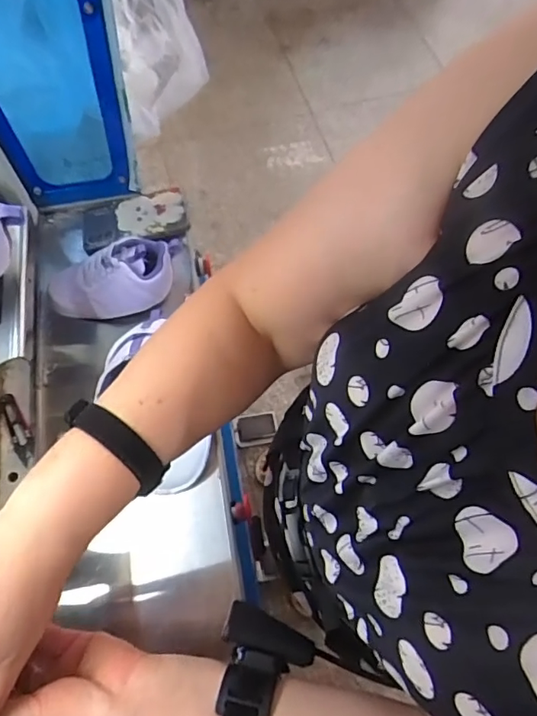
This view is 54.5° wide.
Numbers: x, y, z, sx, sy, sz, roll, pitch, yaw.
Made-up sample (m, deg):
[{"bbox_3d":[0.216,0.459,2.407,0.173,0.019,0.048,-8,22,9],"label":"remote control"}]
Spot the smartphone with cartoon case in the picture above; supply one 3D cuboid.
[{"bbox_3d":[-0.205,-0.212,0.799,0.158,0.018,0.092,-8,70,6],"label":"smartphone with cartoon case"}]

